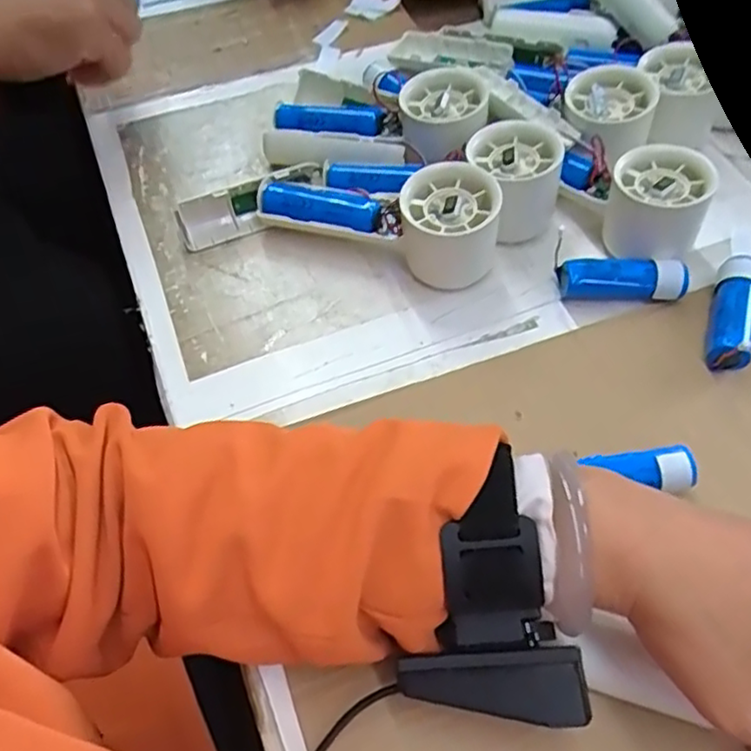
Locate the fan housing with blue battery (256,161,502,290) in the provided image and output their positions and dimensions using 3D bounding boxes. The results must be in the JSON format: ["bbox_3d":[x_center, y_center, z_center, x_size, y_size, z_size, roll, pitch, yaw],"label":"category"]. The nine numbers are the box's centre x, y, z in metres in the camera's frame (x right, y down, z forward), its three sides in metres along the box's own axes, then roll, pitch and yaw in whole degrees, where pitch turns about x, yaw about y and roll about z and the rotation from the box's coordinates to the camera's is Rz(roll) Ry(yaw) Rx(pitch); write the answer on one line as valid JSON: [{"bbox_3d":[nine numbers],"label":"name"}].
[{"bbox_3d":[0.000,-0.097,0.404,0.147,0.055,0.047,8,57,5],"label":"fan housing with blue battery"}]

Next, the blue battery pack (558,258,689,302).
[{"bbox_3d":[0.150,-0.057,0.397,0.073,0.020,0.022,2,57,1],"label":"blue battery pack"}]

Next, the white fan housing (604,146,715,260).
[{"bbox_3d":[0.171,-0.102,0.404,0.060,0.055,0.056,28,61,17],"label":"white fan housing"}]

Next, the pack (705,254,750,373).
[{"bbox_3d":[0.208,-0.037,0.383,0.023,0.019,0.083,16,58,10],"label":"pack"}]

